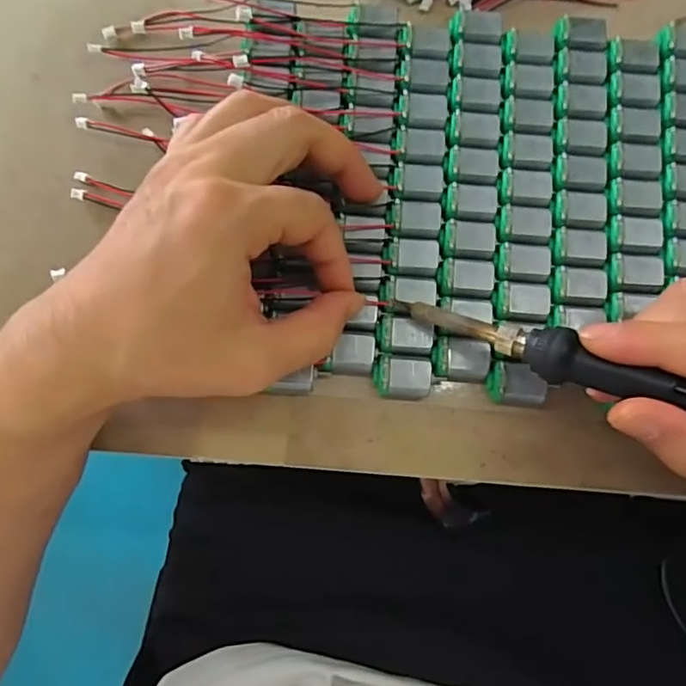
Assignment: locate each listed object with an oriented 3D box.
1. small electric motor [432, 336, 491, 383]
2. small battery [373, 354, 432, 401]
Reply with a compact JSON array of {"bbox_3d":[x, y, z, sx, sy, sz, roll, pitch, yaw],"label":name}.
[{"bbox_3d":[0.056,0.008,0.266,0.026,0.016,0.020,10,81,1],"label":"small electric motor"},{"bbox_3d":[0.028,0.017,0.265,0.027,0.017,0.020,5,81,0],"label":"small battery"}]

